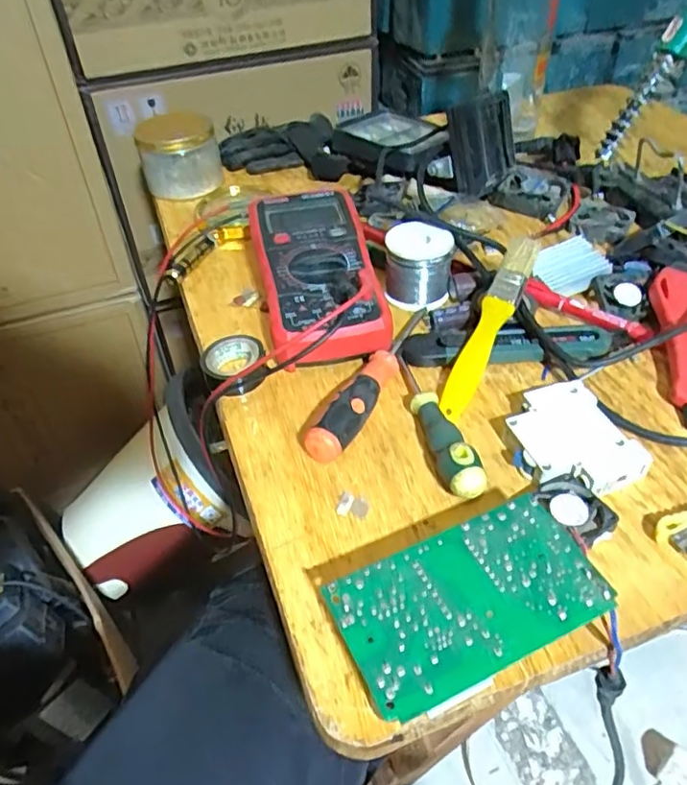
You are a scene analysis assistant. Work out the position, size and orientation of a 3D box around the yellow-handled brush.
[{"bbox_3d":[0.106,-0.050,0.438,0.021,0.013,0.162,18,67,24],"label":"yellow-handled brush"}]

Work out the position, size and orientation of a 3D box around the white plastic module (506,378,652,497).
[{"bbox_3d":[0.141,0.029,0.381,0.064,0.019,0.076,-16,46,-13],"label":"white plastic module"}]

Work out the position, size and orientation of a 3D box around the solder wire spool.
[{"bbox_3d":[0.062,-0.104,0.501,0.054,0.055,0.051,3,45,6],"label":"solder wire spool"}]

